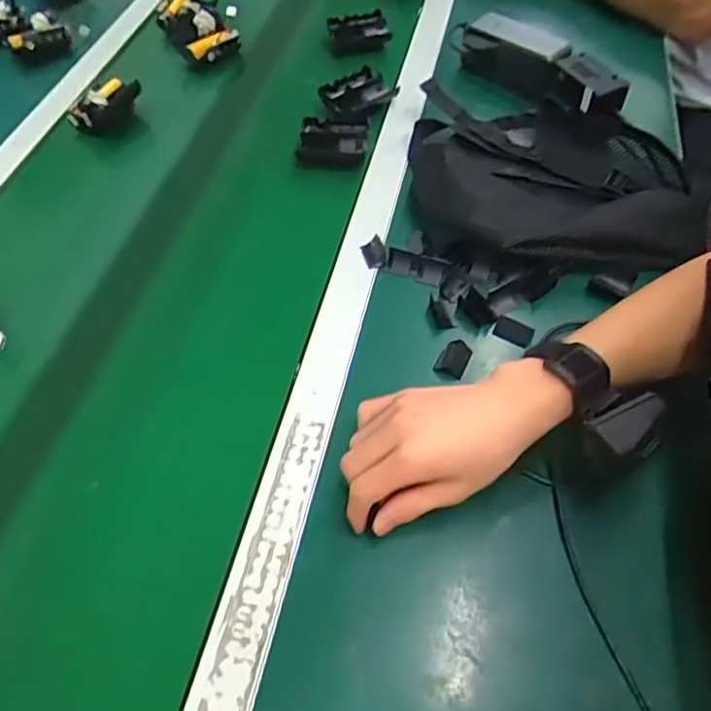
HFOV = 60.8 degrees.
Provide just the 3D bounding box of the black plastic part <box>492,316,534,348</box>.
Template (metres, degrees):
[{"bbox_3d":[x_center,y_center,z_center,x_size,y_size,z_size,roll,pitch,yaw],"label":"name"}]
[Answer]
[{"bbox_3d":[0.142,-0.022,0.542,0.034,0.006,0.025,30,62,21],"label":"black plastic part"}]

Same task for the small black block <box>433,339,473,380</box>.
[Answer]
[{"bbox_3d":[0.085,0.001,0.522,0.025,0.011,0.036,20,59,15],"label":"small black block"}]

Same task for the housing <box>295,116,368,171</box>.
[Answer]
[{"bbox_3d":[-0.025,-0.244,0.698,0.076,0.030,0.065,2,56,4],"label":"housing"}]

